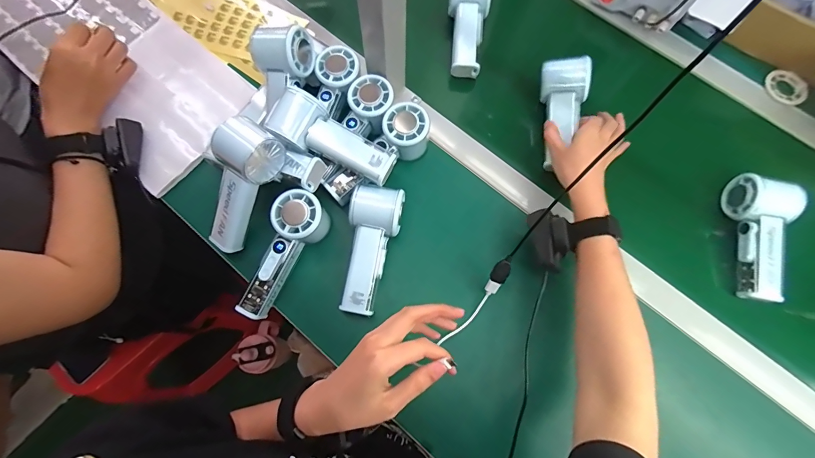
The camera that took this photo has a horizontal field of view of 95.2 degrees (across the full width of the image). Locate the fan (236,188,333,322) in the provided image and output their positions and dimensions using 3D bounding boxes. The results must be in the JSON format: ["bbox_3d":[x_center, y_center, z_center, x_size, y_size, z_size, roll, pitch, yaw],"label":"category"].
[{"bbox_3d":[-0.146,0.029,0.438,0.054,0.054,0.152,27,88,7],"label":"fan"}]

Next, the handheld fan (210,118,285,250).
[{"bbox_3d":[-0.195,-0.043,0.418,0.062,0.053,0.149,29,110,7],"label":"handheld fan"}]

